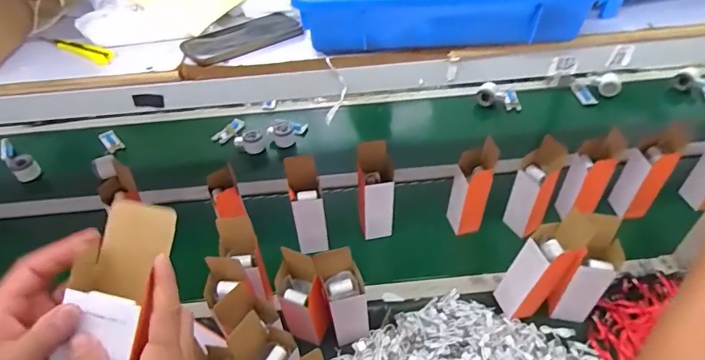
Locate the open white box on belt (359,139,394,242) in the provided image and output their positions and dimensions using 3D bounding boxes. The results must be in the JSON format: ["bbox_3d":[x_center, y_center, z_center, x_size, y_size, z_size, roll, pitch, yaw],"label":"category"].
[{"bbox_3d":[0.055,0.027,0.991,0.081,0.216,0.084,-1,45,2],"label":"open white box on belt"}]

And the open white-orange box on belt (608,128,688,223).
[{"bbox_3d":[0.656,-0.015,1.011,0.097,0.211,0.079,-1,45,1],"label":"open white-orange box on belt"}]

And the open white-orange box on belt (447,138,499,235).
[{"bbox_3d":[0.262,0.019,1.002,0.068,0.227,0.093,-13,46,-10],"label":"open white-orange box on belt"}]

